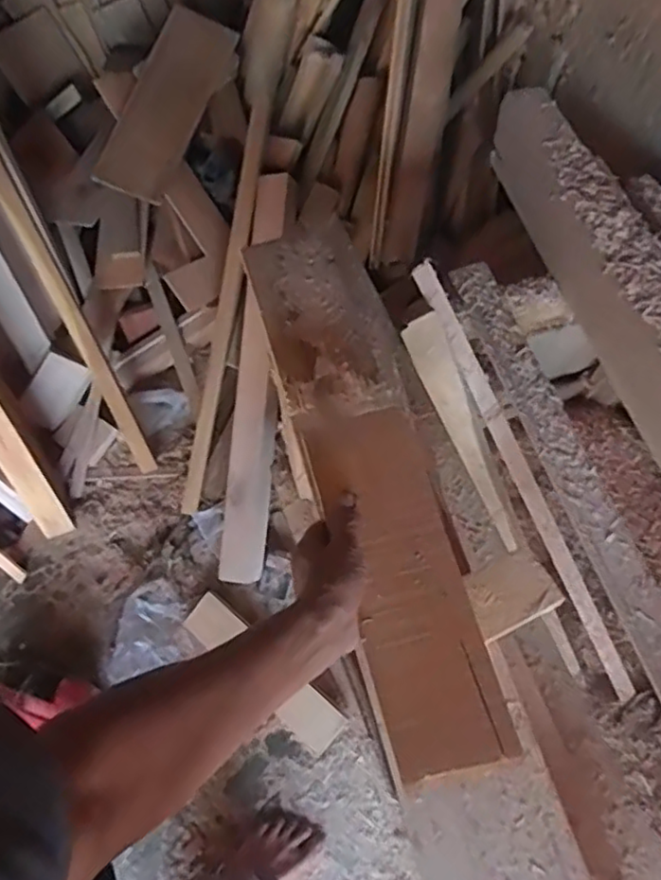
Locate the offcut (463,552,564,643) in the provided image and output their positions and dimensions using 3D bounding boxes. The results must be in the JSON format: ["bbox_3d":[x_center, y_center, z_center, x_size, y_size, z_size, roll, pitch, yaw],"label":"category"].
[{"bbox_3d":[0.175,0.150,0.650,0.083,0.014,0.062,-23,66,-10],"label":"offcut"}]

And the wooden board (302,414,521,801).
[{"bbox_3d":[0.061,0.113,0.589,0.106,0.017,0.338,-12,60,-5],"label":"wooden board"}]

